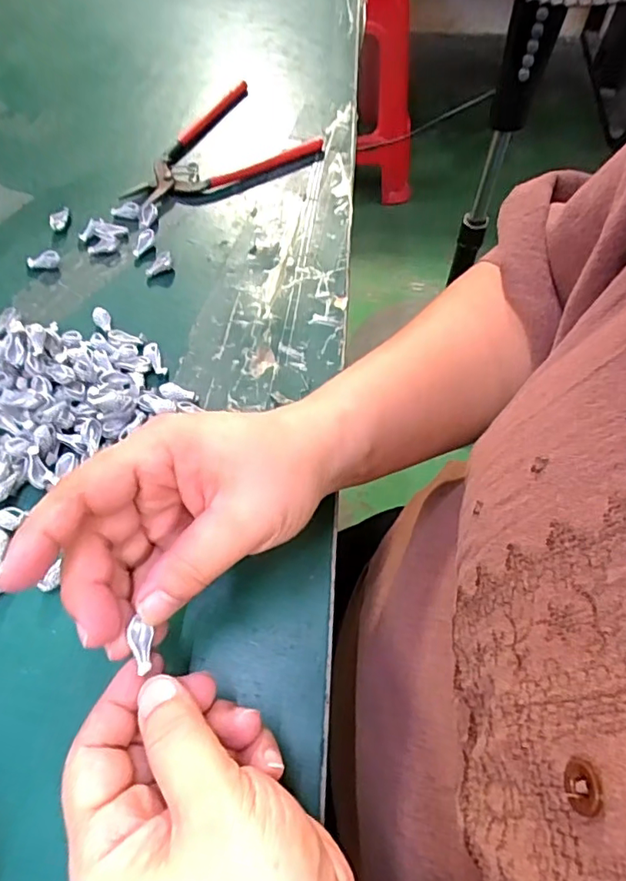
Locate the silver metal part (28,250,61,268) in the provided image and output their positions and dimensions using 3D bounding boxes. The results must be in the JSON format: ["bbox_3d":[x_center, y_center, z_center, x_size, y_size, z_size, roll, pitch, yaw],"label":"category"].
[{"bbox_3d":[-0.180,-0.120,0.370,0.022,0.011,0.009,-6,61,-2],"label":"silver metal part"}]

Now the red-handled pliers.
[{"bbox_3d":[-0.080,-0.222,0.426,0.144,0.010,0.098,-35,65,-17],"label":"red-handled pliers"}]

